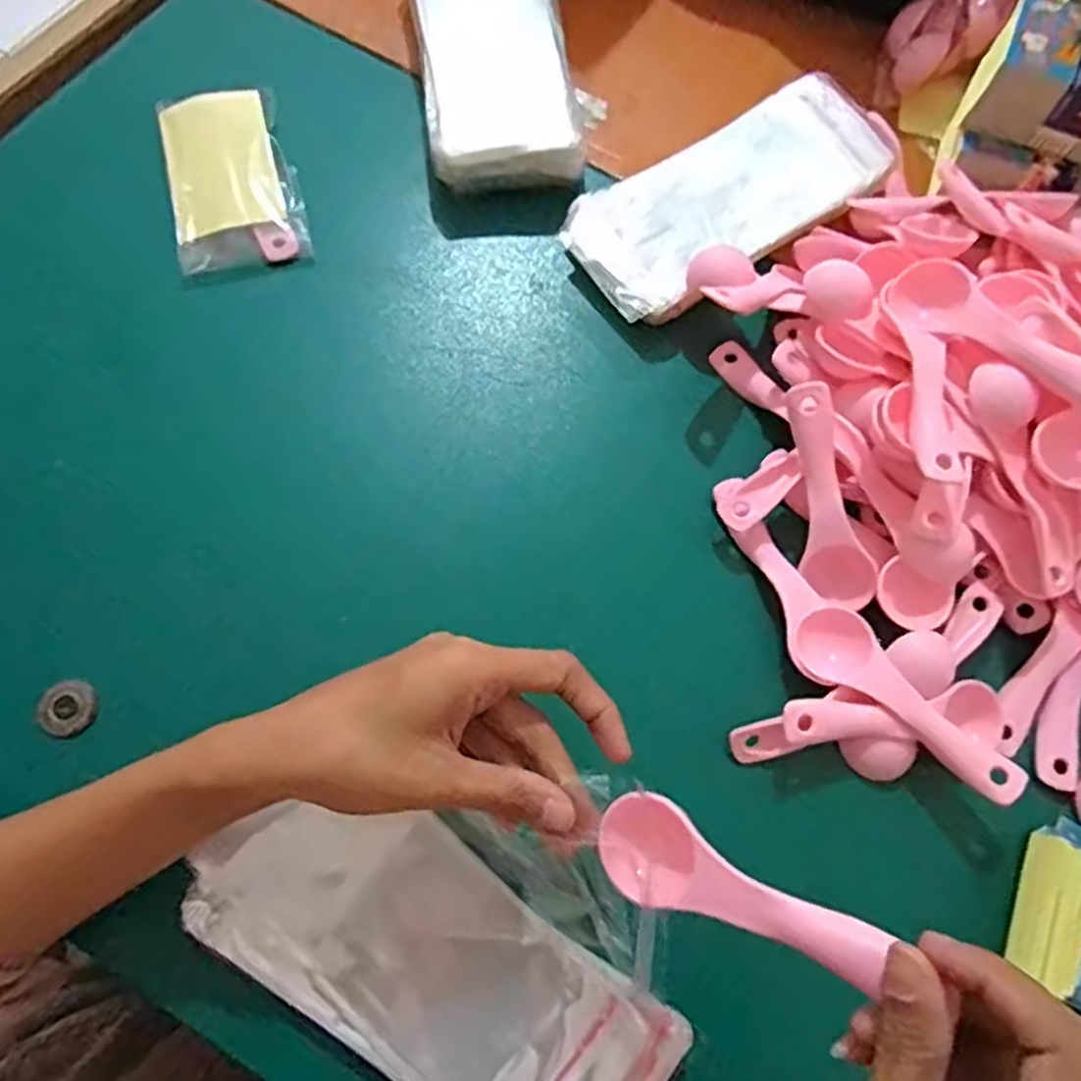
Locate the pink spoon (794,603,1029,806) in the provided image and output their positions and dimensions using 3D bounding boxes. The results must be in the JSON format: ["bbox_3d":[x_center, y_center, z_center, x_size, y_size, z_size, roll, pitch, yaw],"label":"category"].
[{"bbox_3d":[0.170,0.074,0.361,0.109,0.031,0.034,39,73,9],"label":"pink spoon"}]

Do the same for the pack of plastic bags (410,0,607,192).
[{"bbox_3d":[-0.023,-0.295,0.469,0.104,0.036,0.184,-7,72,-7],"label":"pack of plastic bags"}]

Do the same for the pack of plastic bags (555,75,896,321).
[{"bbox_3d":[0.109,-0.200,0.451,0.197,0.025,0.087,-32,77,-14],"label":"pack of plastic bags"}]

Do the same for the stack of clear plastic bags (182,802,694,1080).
[{"bbox_3d":[-0.044,0.171,0.310,0.196,0.023,0.079,33,72,7],"label":"stack of clear plastic bags"}]

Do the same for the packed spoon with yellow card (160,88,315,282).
[{"bbox_3d":[-0.178,-0.209,0.442,0.069,0.014,0.109,-13,73,-9],"label":"packed spoon with yellow card"}]

